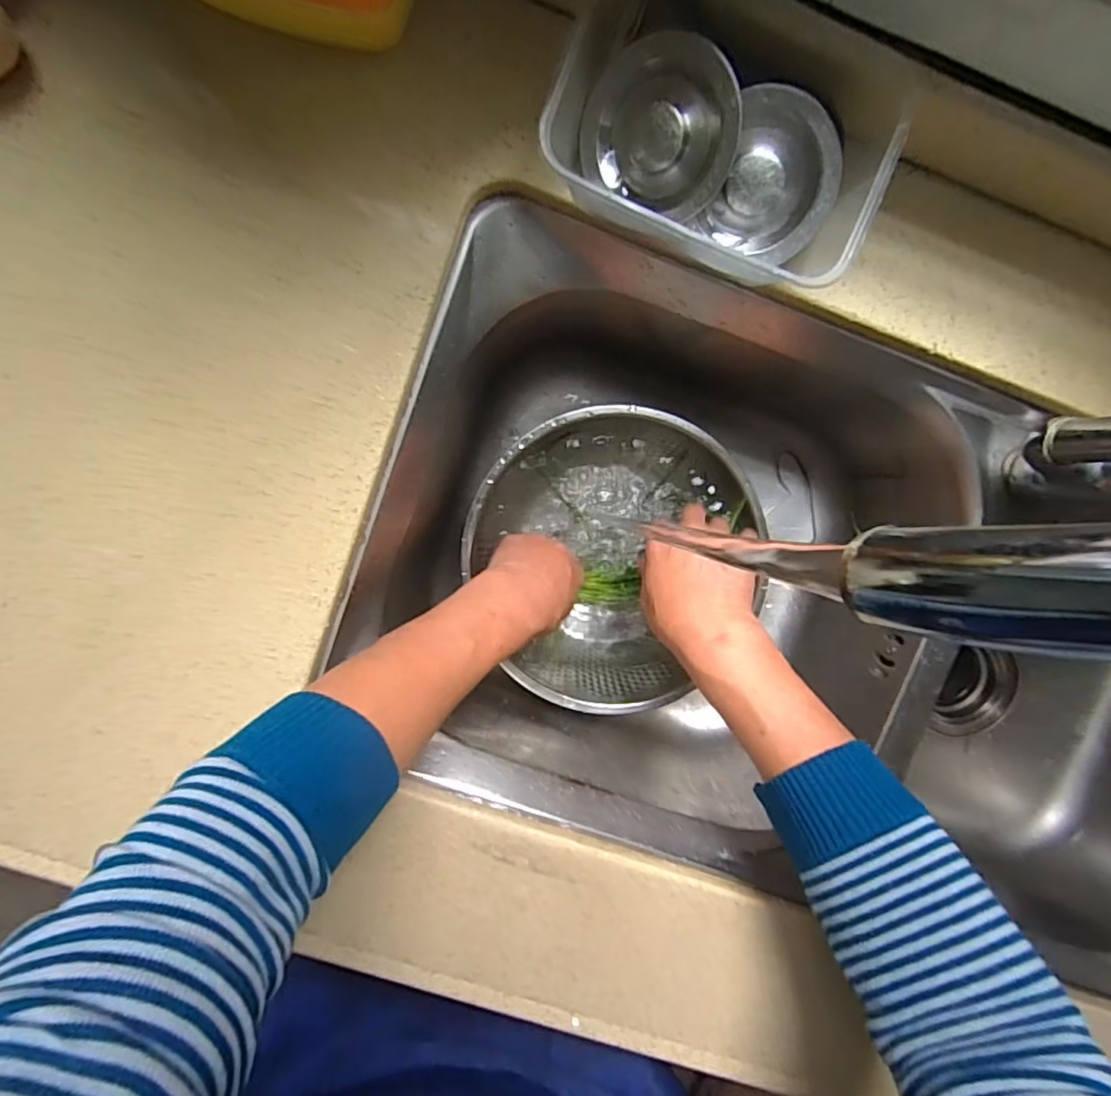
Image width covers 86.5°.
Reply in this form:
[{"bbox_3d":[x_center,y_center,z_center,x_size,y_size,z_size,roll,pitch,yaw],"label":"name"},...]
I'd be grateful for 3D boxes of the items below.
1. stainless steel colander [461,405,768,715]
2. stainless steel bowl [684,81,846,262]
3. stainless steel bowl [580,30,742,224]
[{"bbox_3d":[0.049,0.008,0.524,0.249,0.078,0.247,0,96,-3],"label":"stainless steel colander"},{"bbox_3d":[0.120,-0.201,0.322,0.064,0.022,0.072,20,125,-4],"label":"stainless steel bowl"},{"bbox_3d":[0.059,-0.225,0.314,0.082,0.030,0.071,29,135,11],"label":"stainless steel bowl"}]

